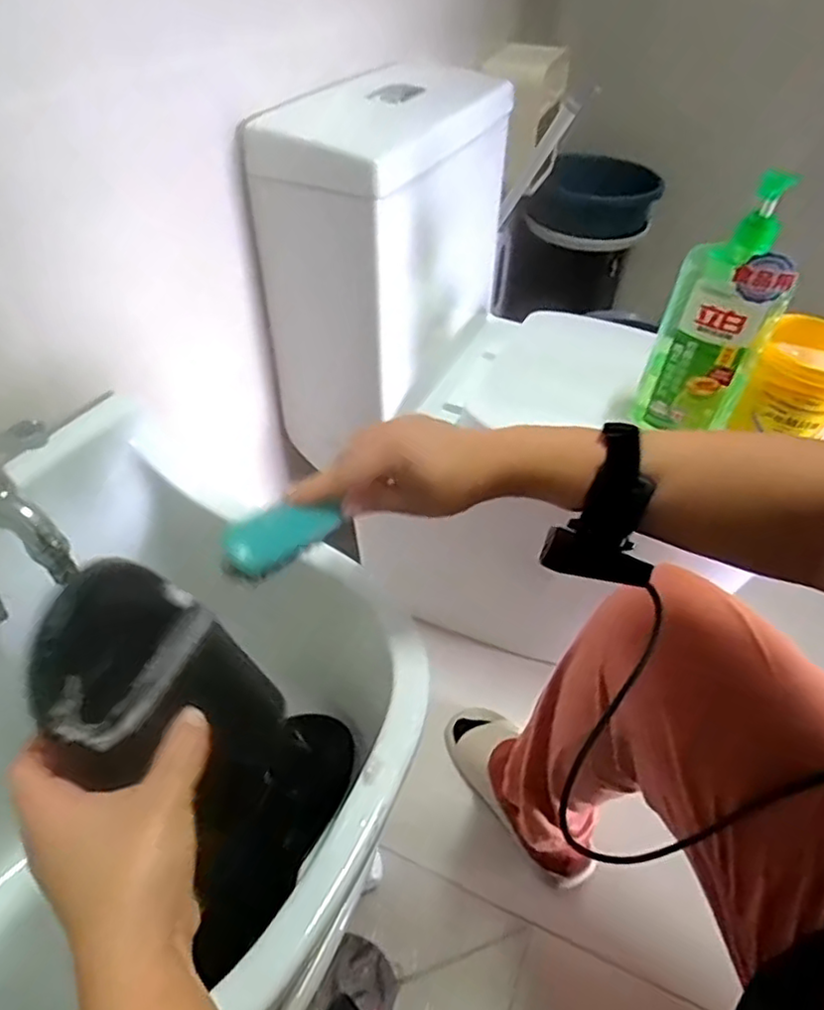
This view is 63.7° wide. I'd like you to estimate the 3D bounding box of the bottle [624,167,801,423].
[{"bbox_3d":[0.314,-0.185,0.691,0.107,0.266,0.060,20,46,17],"label":"bottle"}]

